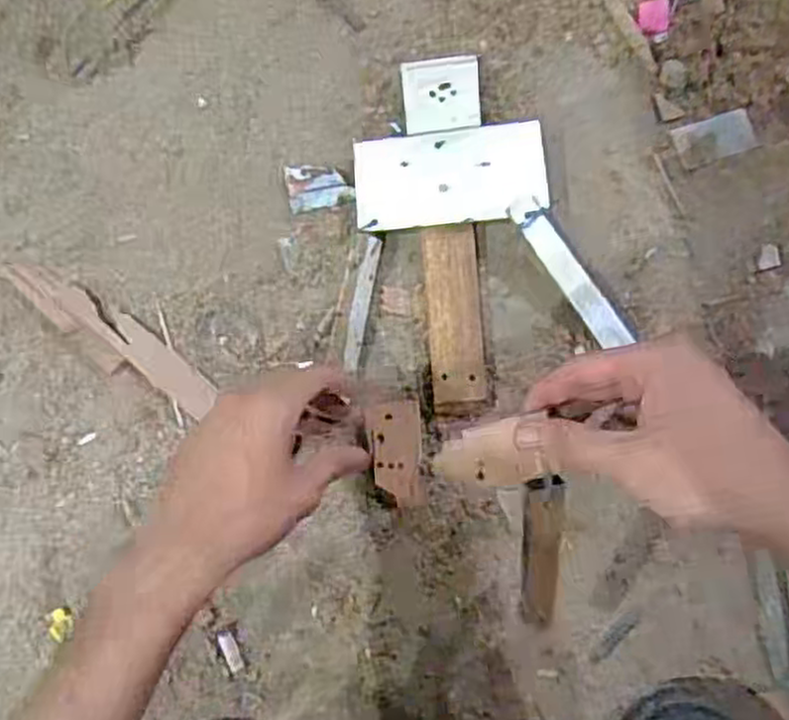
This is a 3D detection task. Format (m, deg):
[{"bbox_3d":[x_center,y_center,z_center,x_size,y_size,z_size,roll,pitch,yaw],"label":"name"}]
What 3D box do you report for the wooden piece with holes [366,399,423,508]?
[{"bbox_3d":[0.003,0.061,0.500,0.034,0.004,0.068,-9,85,-2],"label":"wooden piece with holes"}]

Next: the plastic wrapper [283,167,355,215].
[{"bbox_3d":[-0.050,-0.117,0.517,0.043,0.005,0.030,-10,85,-3],"label":"plastic wrapper"}]

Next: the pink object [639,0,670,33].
[{"bbox_3d":[0.184,-0.243,0.542,0.020,0.004,0.023,-6,85,-2],"label":"pink object"}]

